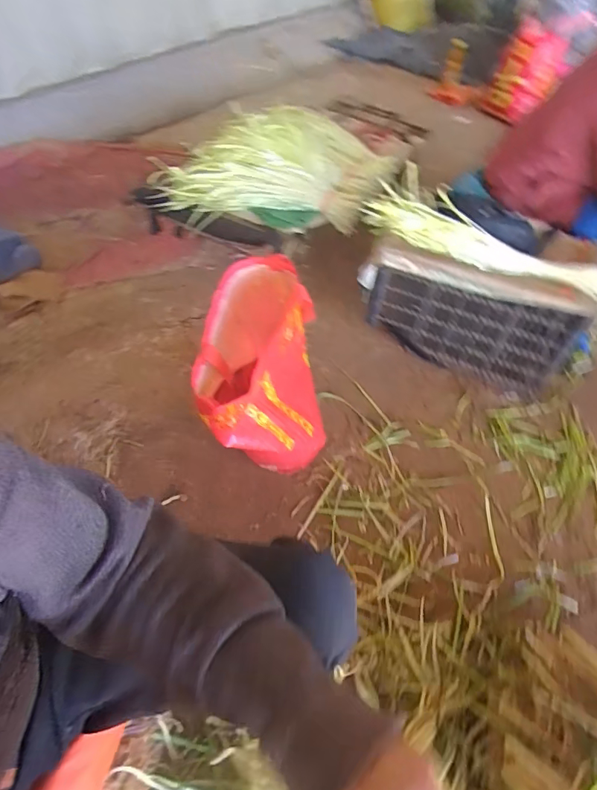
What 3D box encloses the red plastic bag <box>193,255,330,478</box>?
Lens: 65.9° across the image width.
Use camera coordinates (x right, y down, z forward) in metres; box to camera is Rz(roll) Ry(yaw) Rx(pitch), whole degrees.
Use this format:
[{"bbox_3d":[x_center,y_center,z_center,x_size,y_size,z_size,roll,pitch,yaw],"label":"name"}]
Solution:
[{"bbox_3d":[-0.059,-0.007,0.921,0.225,0.388,0.331,6,51,-1],"label":"red plastic bag"}]

